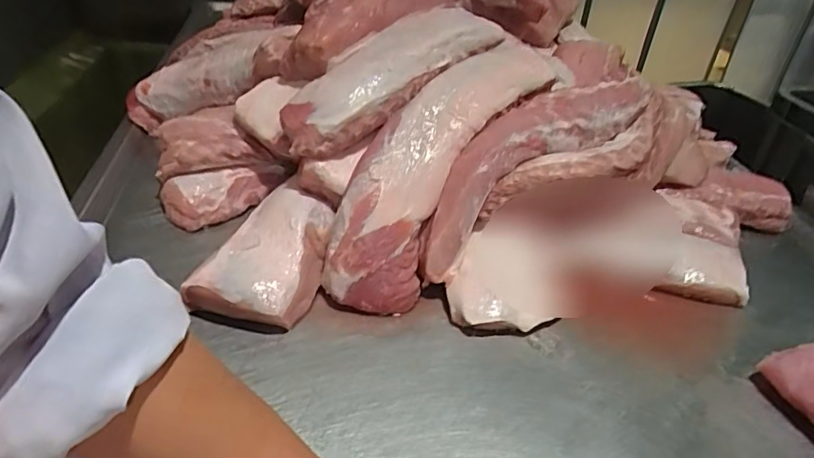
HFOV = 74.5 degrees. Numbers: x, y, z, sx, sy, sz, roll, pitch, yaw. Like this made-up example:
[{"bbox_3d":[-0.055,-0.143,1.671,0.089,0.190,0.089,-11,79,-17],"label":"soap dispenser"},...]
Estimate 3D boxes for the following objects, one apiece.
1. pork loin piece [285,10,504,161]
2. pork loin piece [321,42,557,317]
[{"bbox_3d":[-0.021,-0.237,0.786,0.129,0.073,0.407,28,56,31],"label":"pork loin piece"},{"bbox_3d":[0.050,-0.110,0.744,0.139,0.104,0.499,22,64,25],"label":"pork loin piece"}]

